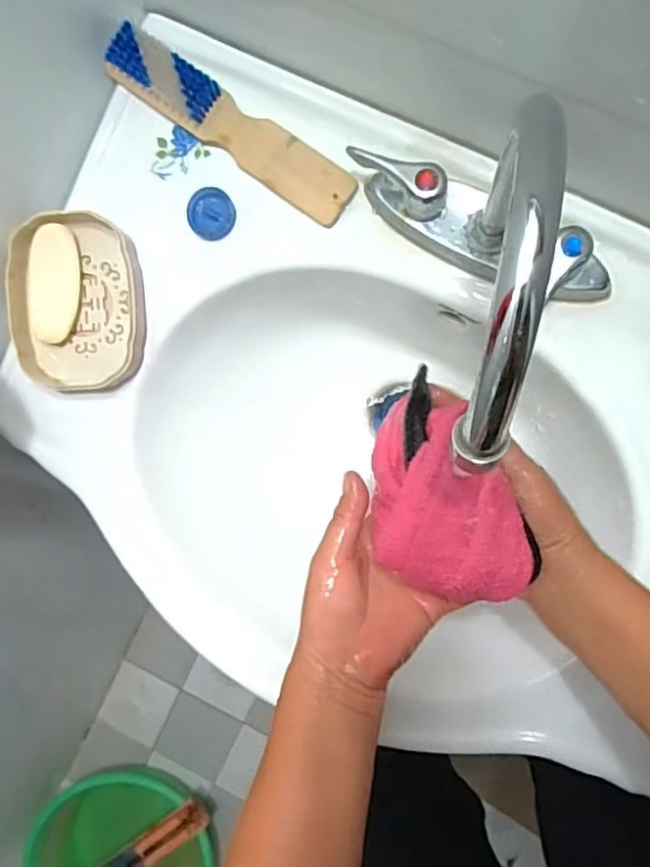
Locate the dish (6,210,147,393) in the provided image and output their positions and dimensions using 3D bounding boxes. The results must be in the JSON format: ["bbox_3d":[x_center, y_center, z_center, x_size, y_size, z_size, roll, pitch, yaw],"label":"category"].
[{"bbox_3d":[-0.191,-0.100,0.463,0.091,0.037,0.128,-3,89,7],"label":"dish"}]

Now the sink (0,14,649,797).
[{"bbox_3d":[0.046,-0.004,0.458,0.591,0.154,0.427,29,93,7],"label":"sink"}]

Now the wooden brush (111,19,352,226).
[{"bbox_3d":[-0.069,-0.227,0.441,0.203,0.030,0.039,36,94,6],"label":"wooden brush"}]

